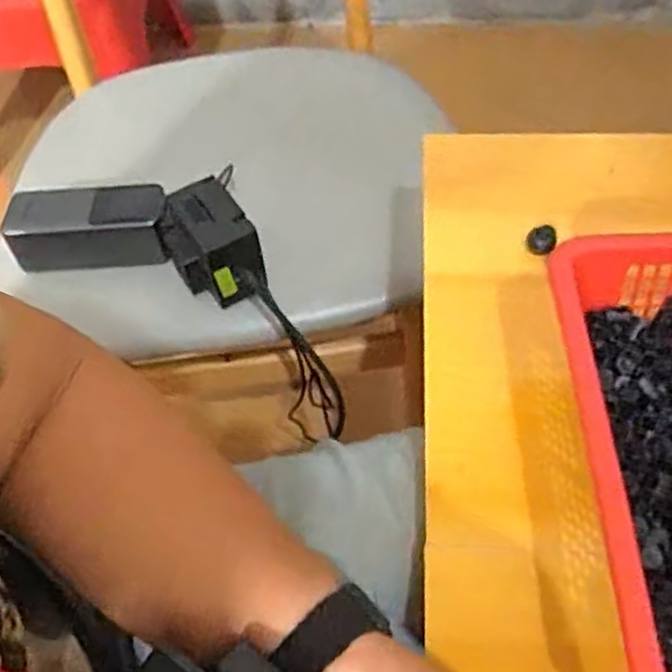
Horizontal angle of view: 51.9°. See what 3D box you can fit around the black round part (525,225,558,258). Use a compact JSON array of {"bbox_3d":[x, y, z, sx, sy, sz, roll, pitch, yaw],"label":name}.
[{"bbox_3d":[0.127,-0.059,0.427,0.018,0.015,0.013,14,60,12],"label":"black round part"}]

